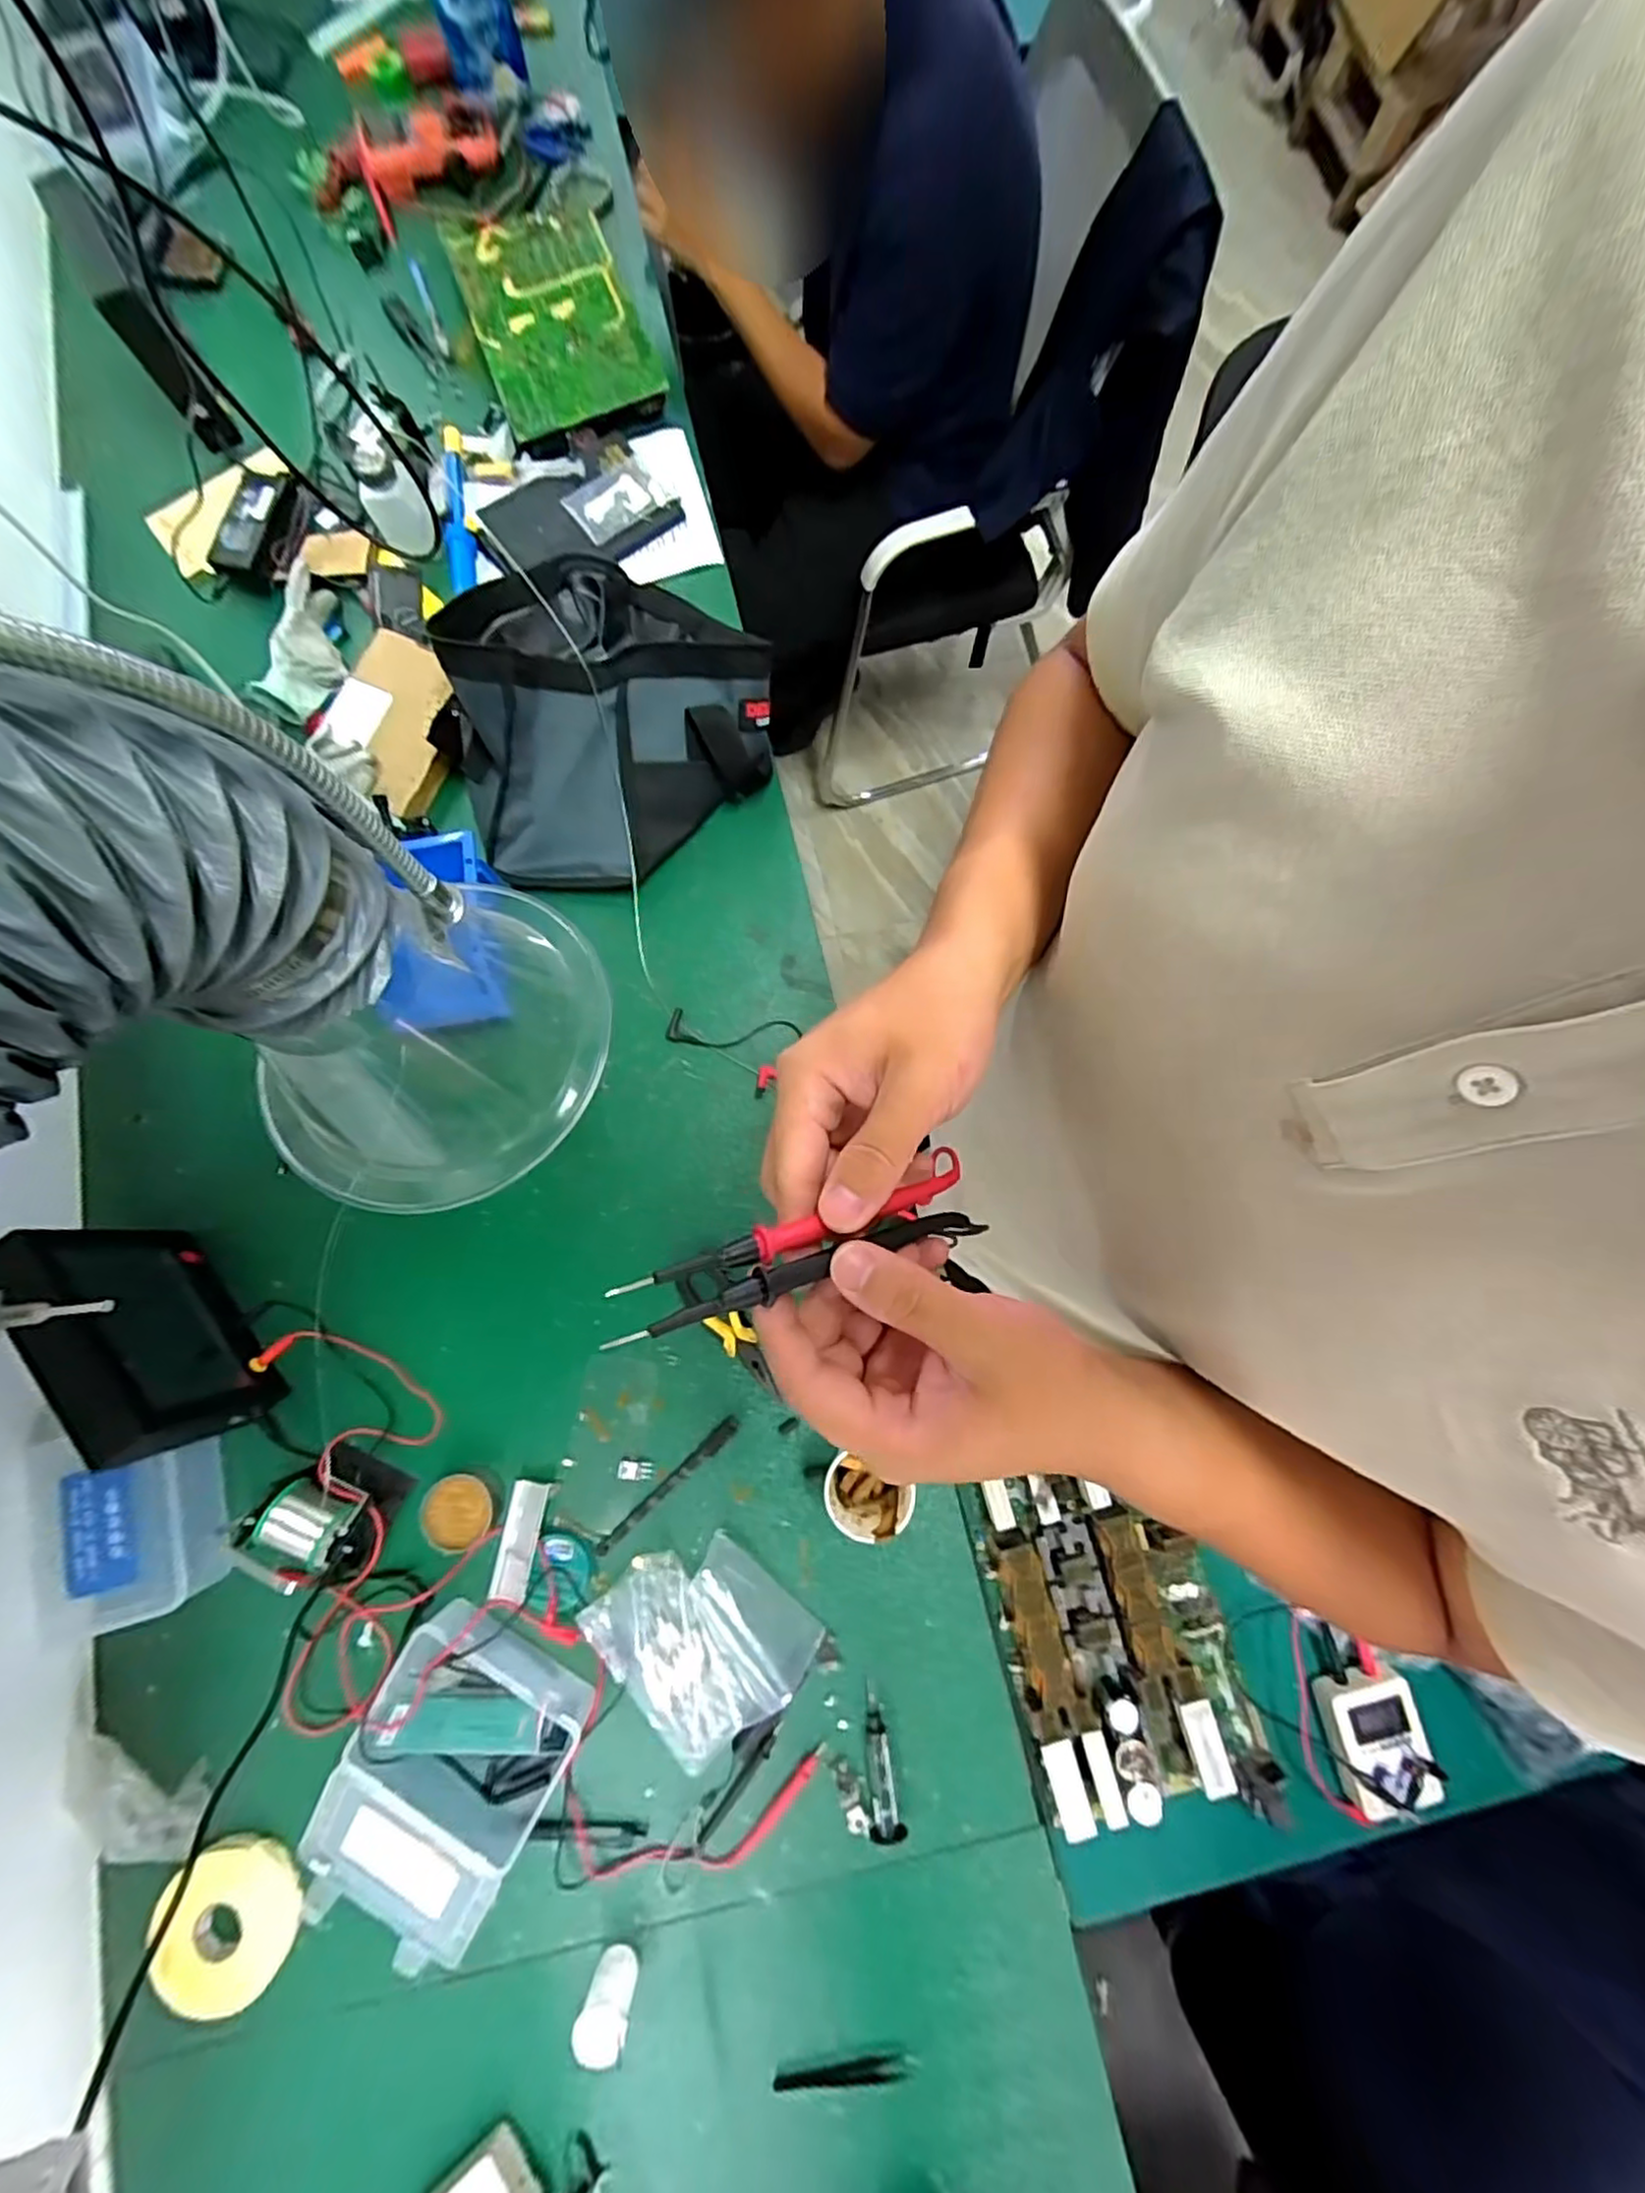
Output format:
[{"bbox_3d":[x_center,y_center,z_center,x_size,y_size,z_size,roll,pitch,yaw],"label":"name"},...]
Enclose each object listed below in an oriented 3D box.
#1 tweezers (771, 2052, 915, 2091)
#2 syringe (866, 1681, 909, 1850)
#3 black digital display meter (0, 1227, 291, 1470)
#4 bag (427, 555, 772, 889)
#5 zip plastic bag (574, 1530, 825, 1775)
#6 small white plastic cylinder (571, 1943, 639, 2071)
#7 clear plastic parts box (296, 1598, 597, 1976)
[{"bbox_3d":[0.018,0.804,0.570,0.112,0.004,0.019,-5,79,-1],"label":"tweezers"},{"bbox_3d":[0.049,0.577,0.600,0.028,0.023,0.113,-8,79,-1],"label":"syringe"},{"bbox_3d":[-0.593,0.204,0.601,0.041,0.160,0.209,-38,81,-7],"label":"black digital display meter"},{"bbox_3d":[-0.239,-0.421,0.745,0.346,0.127,0.340,-27,80,-5],"label":"bag"},{"bbox_3d":[-0.109,0.482,0.620,0.153,0.015,0.164,-41,81,-7],"label":"zip plastic bag"},{"bbox_3d":[-0.171,0.727,0.559,0.039,0.061,0.033,16,79,4],"label":"small white plastic cylinder"},{"bbox_3d":[-0.325,0.585,0.584,0.169,0.042,0.261,29,80,6],"label":"clear plastic parts box"}]

